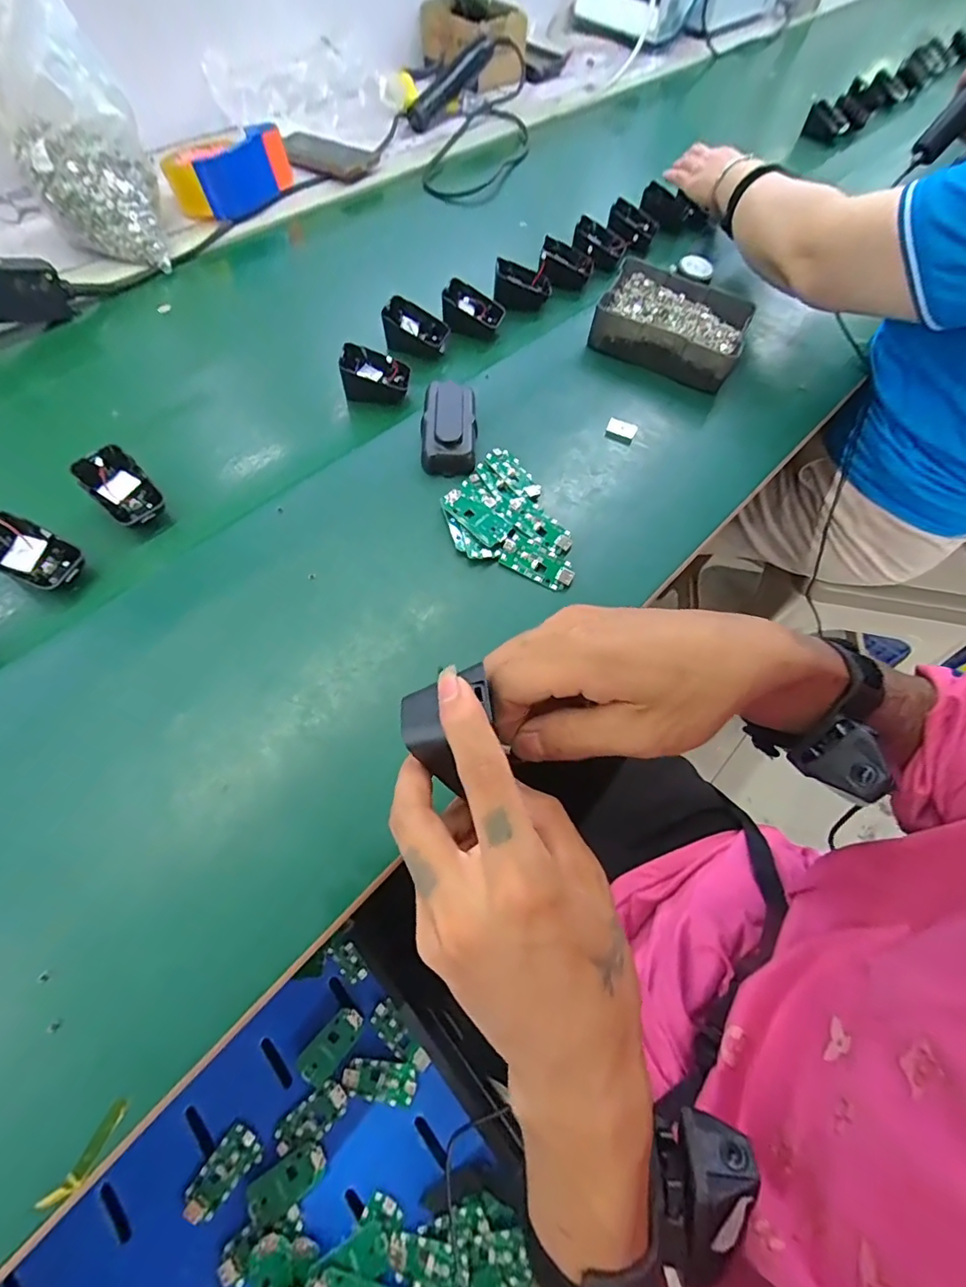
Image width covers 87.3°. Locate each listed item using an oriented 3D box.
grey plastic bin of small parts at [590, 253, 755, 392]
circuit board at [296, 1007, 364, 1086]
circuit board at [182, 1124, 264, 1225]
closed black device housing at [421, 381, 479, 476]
[{"bbox_3d":[0.217,-0.366,0.579,0.159,0.044,0.128,24,65,9],"label":"grey plastic bin of small parts"},{"bbox_3d":[-0.136,0.362,0.457,0.029,0.007,0.061,41,67,17],"label":"circuit board"},{"bbox_3d":[-0.217,0.440,0.419,0.033,0.004,0.062,41,67,17],"label":"circuit board"},{"bbox_3d":[-0.032,-0.209,0.483,0.051,0.022,0.109,3,63,-1],"label":"closed black device housing"}]

